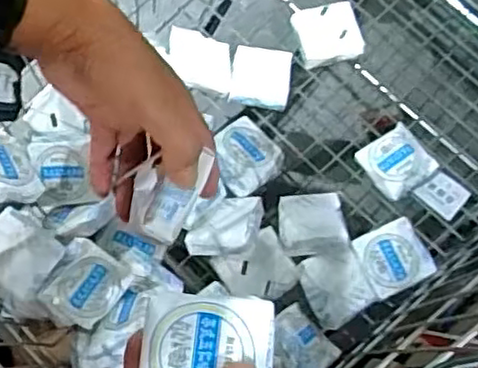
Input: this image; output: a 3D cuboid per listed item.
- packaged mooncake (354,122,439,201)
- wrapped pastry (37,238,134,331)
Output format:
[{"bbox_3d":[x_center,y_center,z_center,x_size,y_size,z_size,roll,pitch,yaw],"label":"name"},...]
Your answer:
[{"bbox_3d":[0.161,-0.023,0.704,0.060,0.023,0.064,-39,79,-9],"label":"packaged mooncake"},{"bbox_3d":[-0.135,0.089,0.598,0.060,0.030,0.067,35,76,-15],"label":"wrapped pastry"}]

